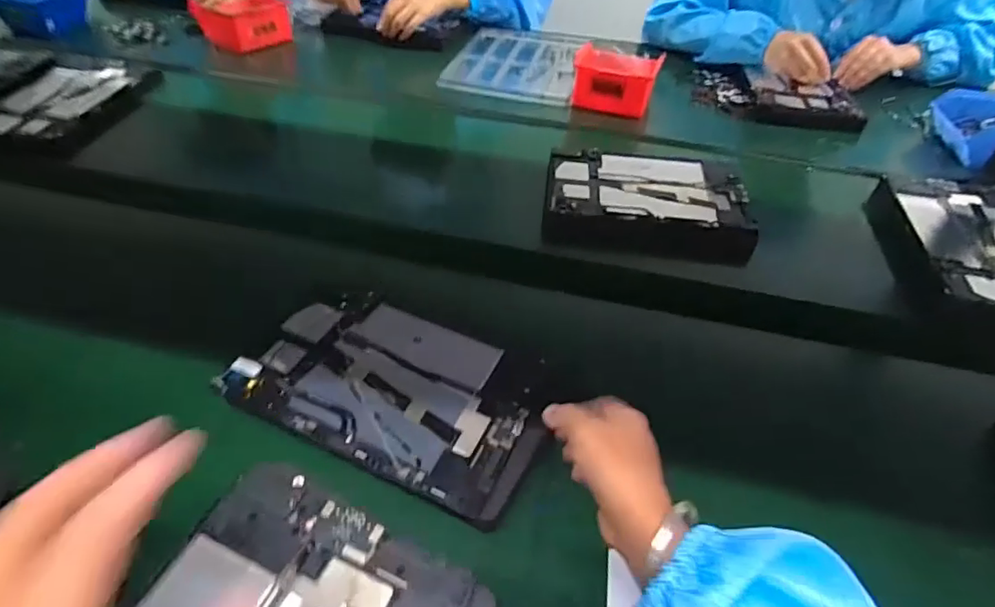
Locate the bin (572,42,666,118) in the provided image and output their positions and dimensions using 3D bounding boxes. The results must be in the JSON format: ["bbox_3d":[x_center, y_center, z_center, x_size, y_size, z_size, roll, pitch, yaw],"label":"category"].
[{"bbox_3d":[0.185,-0.345,0.858,0.135,0.062,0.114,14,47,10],"label":"bin"}]

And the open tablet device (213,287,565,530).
[{"bbox_3d":[-0.080,0.067,0.456,0.244,0.014,0.156,20,48,16],"label":"open tablet device"}]

